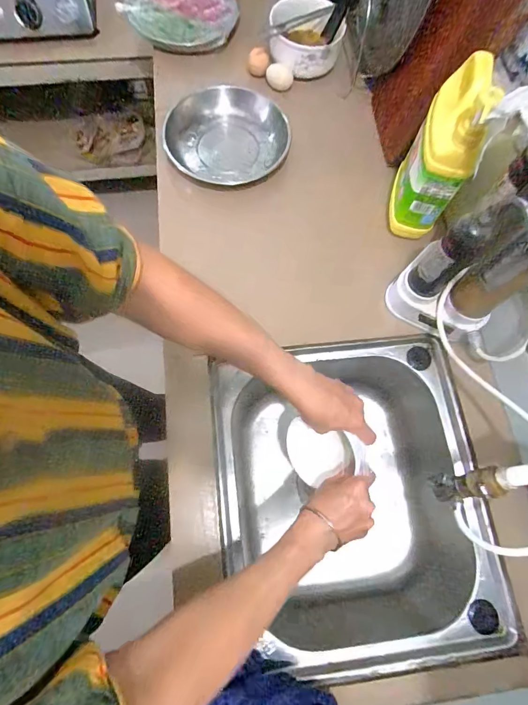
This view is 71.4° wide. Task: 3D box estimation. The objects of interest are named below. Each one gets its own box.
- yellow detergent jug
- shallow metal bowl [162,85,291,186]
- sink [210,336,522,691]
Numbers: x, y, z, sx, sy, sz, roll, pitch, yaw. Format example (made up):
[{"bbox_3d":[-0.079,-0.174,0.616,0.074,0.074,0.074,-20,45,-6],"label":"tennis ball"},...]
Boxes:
[{"bbox_3d":[0.252,-0.287,0.532,0.070,0.226,0.120,16,73,4],"label":"yellow detergent jug"},{"bbox_3d":[-0.070,-0.391,0.690,0.225,0.069,0.203,11,72,3],"label":"shallow metal bowl"},{"bbox_3d":[0.129,0.228,0.617,0.385,0.206,0.433,-6,73,-3],"label":"sink"}]

